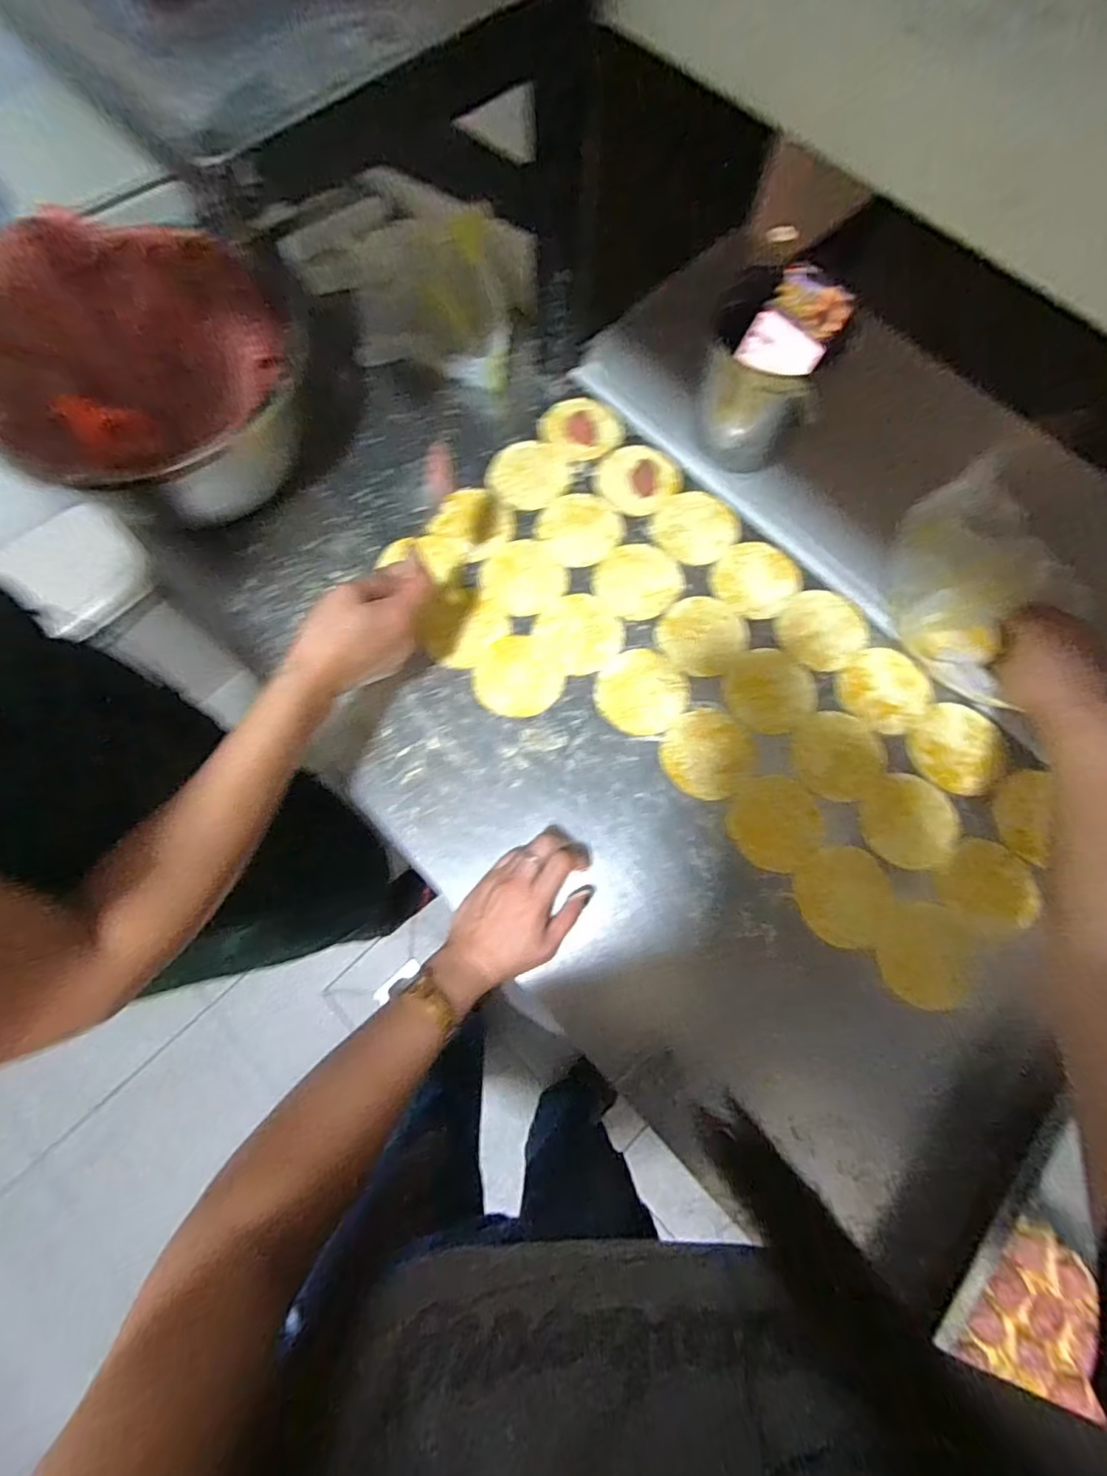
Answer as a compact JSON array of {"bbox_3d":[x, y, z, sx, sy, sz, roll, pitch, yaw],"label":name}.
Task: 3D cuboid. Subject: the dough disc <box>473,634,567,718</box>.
[{"bbox_3d":[-0.033,-0.061,0.556,0.085,0.004,0.081,0,74,-1],"label":"dough disc"}]

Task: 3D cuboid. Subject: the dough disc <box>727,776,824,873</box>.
[{"bbox_3d":[0.202,0.075,0.523,0.079,0.005,0.080,0,74,-1],"label":"dough disc"}]

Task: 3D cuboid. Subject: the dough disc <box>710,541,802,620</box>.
[{"bbox_3d":[0.206,-0.164,0.591,0.090,0.004,0.080,-41,79,-11],"label":"dough disc"}]

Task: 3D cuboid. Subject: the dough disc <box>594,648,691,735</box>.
[{"bbox_3d":[0.084,-0.045,0.551,0.082,0.004,0.080,0,74,-1],"label":"dough disc"}]

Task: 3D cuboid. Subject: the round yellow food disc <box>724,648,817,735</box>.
[{"bbox_3d":[0.207,-0.046,0.554,0.086,0.004,0.081,0,74,-1],"label":"round yellow food disc"}]

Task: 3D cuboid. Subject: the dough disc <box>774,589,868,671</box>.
[{"bbox_3d":[0.267,-0.110,0.573,0.079,0.004,0.085,0,74,-1],"label":"dough disc"}]

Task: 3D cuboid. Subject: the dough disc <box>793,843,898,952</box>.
[{"bbox_3d":[0.256,0.139,0.506,0.082,0.005,0.083,0,74,-1],"label":"dough disc"}]

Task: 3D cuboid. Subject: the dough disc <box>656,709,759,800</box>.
[{"bbox_3d":[0.143,0.014,0.535,0.081,0.004,0.081,0,74,-1],"label":"dough disc"}]

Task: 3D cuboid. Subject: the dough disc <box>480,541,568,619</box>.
[{"bbox_3d":[-0.031,-0.164,0.584,0.082,0.004,0.081,0,74,-1],"label":"dough disc"}]

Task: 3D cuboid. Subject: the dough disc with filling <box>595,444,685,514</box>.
[{"bbox_3d":[0.092,-0.284,0.615,0.088,0.016,0.084,0,74,-1],"label":"dough disc with filling"}]

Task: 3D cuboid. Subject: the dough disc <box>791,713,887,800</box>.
[{"bbox_3d":[0.265,0.014,0.536,0.079,0.004,0.079,0,74,-1],"label":"dough disc"}]

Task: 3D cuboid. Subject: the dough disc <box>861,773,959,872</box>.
[{"bbox_3d":[0.324,0.074,0.520,0.083,0.004,0.083,0,74,-1],"label":"dough disc"}]

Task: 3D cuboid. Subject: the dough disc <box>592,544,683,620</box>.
[{"bbox_3d":[0.086,-0.160,0.585,0.085,0.004,0.083,0,74,-1],"label":"dough disc"}]

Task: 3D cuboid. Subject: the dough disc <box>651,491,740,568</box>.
[{"bbox_3d":[0.150,-0.222,0.602,0.086,0.007,0.081,0,74,-1],"label":"dough disc"}]

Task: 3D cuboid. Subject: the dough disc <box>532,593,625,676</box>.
[{"bbox_3d":[0.029,-0.105,0.568,0.074,0.004,0.079,0,74,-1],"label":"dough disc"}]

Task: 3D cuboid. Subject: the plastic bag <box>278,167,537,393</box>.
[{"bbox_3d":[-0.173,-0.514,0.643,0.330,0.084,0.179,37,77,9],"label":"plastic bag"}]

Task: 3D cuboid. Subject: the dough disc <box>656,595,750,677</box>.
[{"bbox_3d":[0.147,-0.102,0.568,0.085,0.004,0.081,0,74,-1],"label":"dough disc"}]

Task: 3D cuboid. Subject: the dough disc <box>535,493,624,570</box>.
[{"bbox_3d":[0.029,-0.220,0.604,0.083,0.005,0.084,0,74,-1],"label":"dough disc"}]

